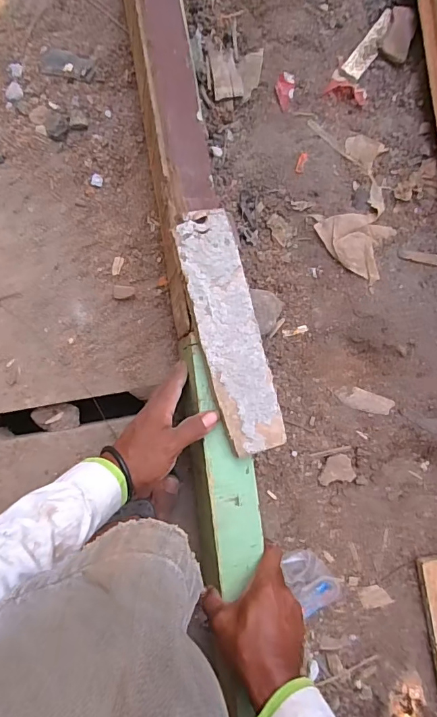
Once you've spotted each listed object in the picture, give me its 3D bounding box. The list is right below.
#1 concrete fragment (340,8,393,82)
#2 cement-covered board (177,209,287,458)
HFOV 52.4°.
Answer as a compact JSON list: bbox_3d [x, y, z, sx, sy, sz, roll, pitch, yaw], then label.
[{"bbox_3d":[0.209,-0.430,0.609,0.028,0.011,0.117,36,81,-6],"label":"concrete fragment"},{"bbox_3d":[0.012,-0.028,0.463,0.064,0.014,0.252,-14,89,-11],"label":"cement-covered board"}]

